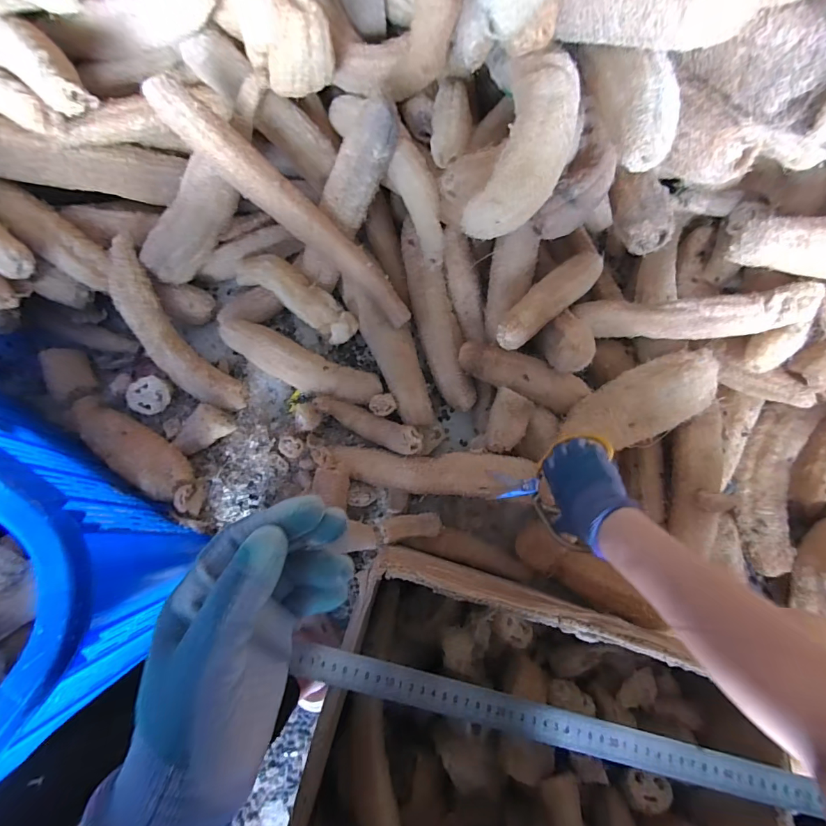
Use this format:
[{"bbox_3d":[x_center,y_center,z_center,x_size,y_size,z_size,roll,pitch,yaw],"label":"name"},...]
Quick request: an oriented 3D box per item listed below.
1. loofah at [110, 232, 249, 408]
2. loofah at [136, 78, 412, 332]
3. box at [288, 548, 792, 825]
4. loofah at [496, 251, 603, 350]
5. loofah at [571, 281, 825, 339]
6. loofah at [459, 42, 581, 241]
[{"bbox_3d":[-0.403,-0.125,0.677,0.087,0.052,0.312,-35,105,-9],"label":"loofah"},{"bbox_3d":[-0.166,-0.286,0.602,0.435,0.052,0.057,38,76,-28],"label":"loofah"},{"bbox_3d":[0.115,0.343,0.411,0.404,0.168,0.284,16,76,3],"label":"box"},{"bbox_3d":[0.215,-0.178,0.638,0.063,0.042,0.271,44,64,9],"label":"loofah"},{"bbox_3d":[0.402,-0.144,0.607,0.298,0.046,0.057,4,74,33],"label":"loofah"},{"bbox_3d":[0.137,-0.323,0.474,0.096,0.075,0.236,17,89,3],"label":"loofah"}]

